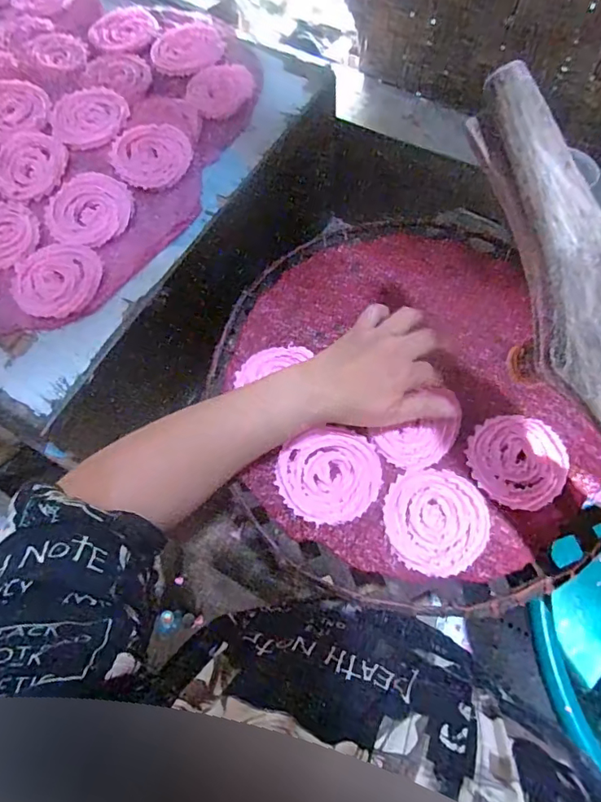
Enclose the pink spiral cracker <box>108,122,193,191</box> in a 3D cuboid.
[{"bbox_3d":[-0.161,-0.267,0.541,0.082,0.008,0.085,-2,67,4],"label":"pink spiral cracker"}]

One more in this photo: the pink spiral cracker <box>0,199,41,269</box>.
[{"bbox_3d":[-0.308,-0.171,0.513,0.084,0.004,0.074,36,74,17],"label":"pink spiral cracker"}]

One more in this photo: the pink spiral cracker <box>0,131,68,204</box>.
[{"bbox_3d":[-0.296,-0.257,0.546,0.080,0.007,0.090,-34,69,-10],"label":"pink spiral cracker"}]

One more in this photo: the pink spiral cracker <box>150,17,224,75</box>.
[{"bbox_3d":[-0.141,-0.436,0.617,0.089,0.006,0.092,-2,67,4],"label":"pink spiral cracker"}]

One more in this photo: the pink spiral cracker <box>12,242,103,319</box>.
[{"bbox_3d":[-0.238,-0.120,0.487,0.085,0.007,0.084,-2,67,4],"label":"pink spiral cracker"}]

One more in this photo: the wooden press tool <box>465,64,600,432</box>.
[{"bbox_3d":[0.162,-0.025,0.263,0.062,0.034,0.305,-21,87,-8],"label":"wooden press tool"}]

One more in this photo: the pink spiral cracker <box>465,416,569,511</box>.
[{"bbox_3d":[0.185,0.049,0.427,0.078,0.013,0.080,-2,67,4],"label":"pink spiral cracker"}]

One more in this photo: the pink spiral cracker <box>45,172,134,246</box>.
[{"bbox_3d":[-0.220,-0.199,0.519,0.089,0.006,0.084,-2,67,4],"label":"pink spiral cracker"}]

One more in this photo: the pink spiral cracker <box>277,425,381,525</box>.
[{"bbox_3d":[0.026,0.064,0.432,0.086,0.006,0.079,-33,68,-10],"label":"pink spiral cracker"}]

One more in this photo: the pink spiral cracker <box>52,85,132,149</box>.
[{"bbox_3d":[-0.237,-0.321,0.565,0.083,0.009,0.098,-14,67,-2],"label":"pink spiral cracker"}]

